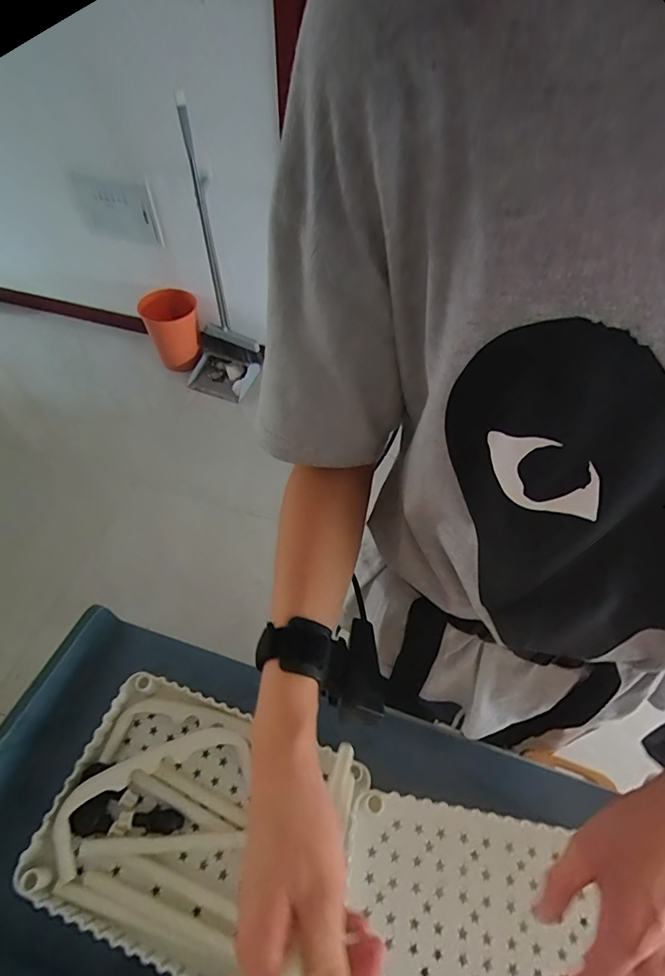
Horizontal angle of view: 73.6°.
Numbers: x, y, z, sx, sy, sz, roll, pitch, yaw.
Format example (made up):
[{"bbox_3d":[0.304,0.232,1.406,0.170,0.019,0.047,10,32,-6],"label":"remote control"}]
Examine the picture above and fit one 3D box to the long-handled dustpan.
[{"bbox_3d":[-0.462,-0.758,1.647,0.287,0.915,0.214,16,56,8],"label":"long-handled dustpan"}]

